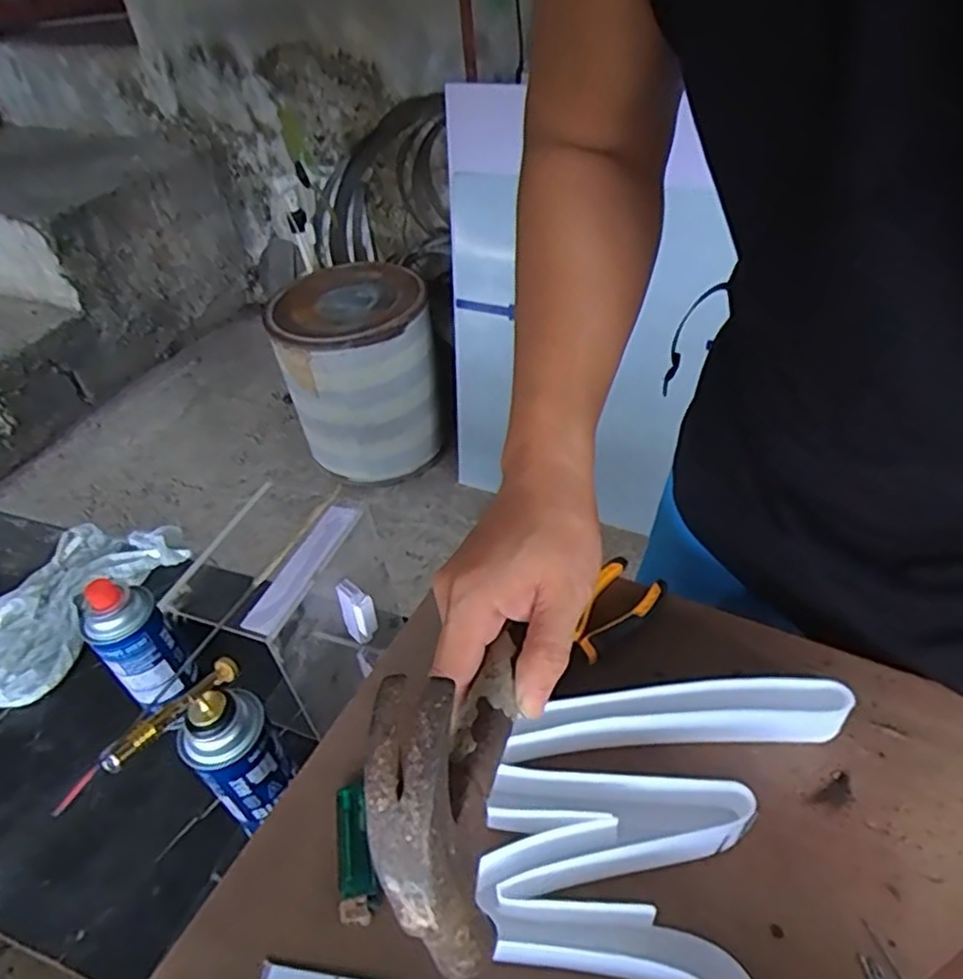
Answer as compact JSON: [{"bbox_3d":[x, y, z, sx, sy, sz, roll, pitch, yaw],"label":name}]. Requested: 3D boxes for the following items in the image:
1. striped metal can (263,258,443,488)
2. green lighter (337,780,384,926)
[{"bbox_3d":[-0.321,-0.307,1.838,0.388,0.459,0.412,-8,41,-3],"label":"striped metal can"},{"bbox_3d":[-0.080,0.226,0.429,0.024,0.008,0.083,-13,42,-9],"label":"green lighter"}]

